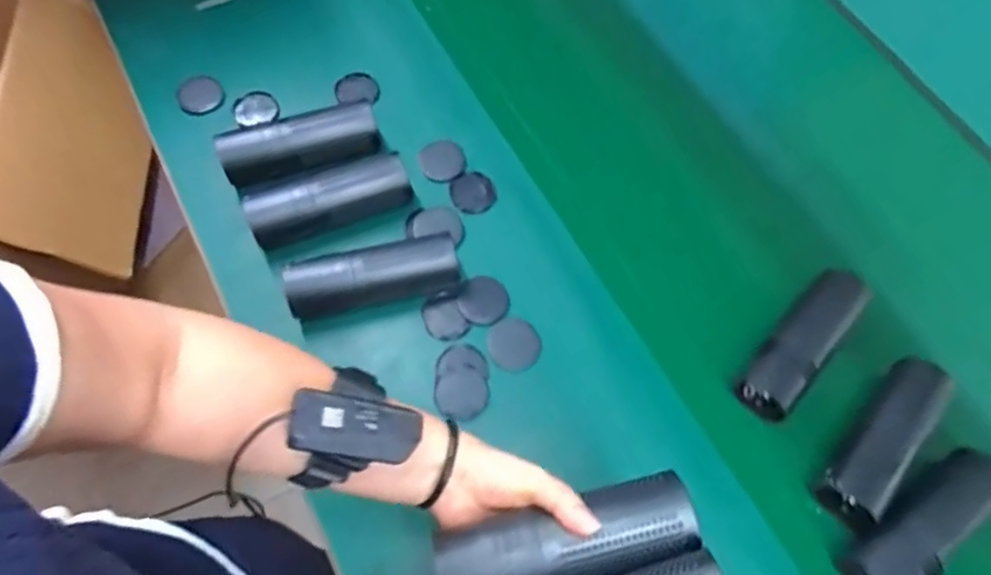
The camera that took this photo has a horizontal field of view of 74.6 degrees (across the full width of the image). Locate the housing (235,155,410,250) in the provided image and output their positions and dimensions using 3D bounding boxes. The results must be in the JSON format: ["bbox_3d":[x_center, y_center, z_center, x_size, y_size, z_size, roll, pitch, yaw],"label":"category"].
[{"bbox_3d":[-0.170,-0.091,0.665,0.163,0.047,0.054,-23,68,-14],"label":"housing"}]

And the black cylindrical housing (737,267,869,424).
[{"bbox_3d":[0.296,0.054,0.629,0.051,0.046,0.162,39,68,14],"label":"black cylindrical housing"}]

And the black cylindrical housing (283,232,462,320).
[{"bbox_3d":[-0.119,-0.012,0.631,0.162,0.044,0.052,-11,65,-9],"label":"black cylindrical housing"}]

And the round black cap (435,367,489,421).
[{"bbox_3d":[-0.031,0.100,0.613,0.048,0.006,0.048,2,64,-3],"label":"round black cap"}]

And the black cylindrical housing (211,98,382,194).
[{"bbox_3d":[-0.208,-0.153,0.693,0.163,0.046,0.048,-17,67,-12],"label":"black cylindrical housing"}]

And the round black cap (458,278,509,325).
[{"bbox_3d":[-0.012,0.013,0.650,0.048,0.005,0.052,2,64,-3],"label":"round black cap"}]

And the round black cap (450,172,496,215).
[{"bbox_3d":[-0.024,-0.103,0.702,0.047,0.014,0.047,2,64,-3],"label":"round black cap"}]

